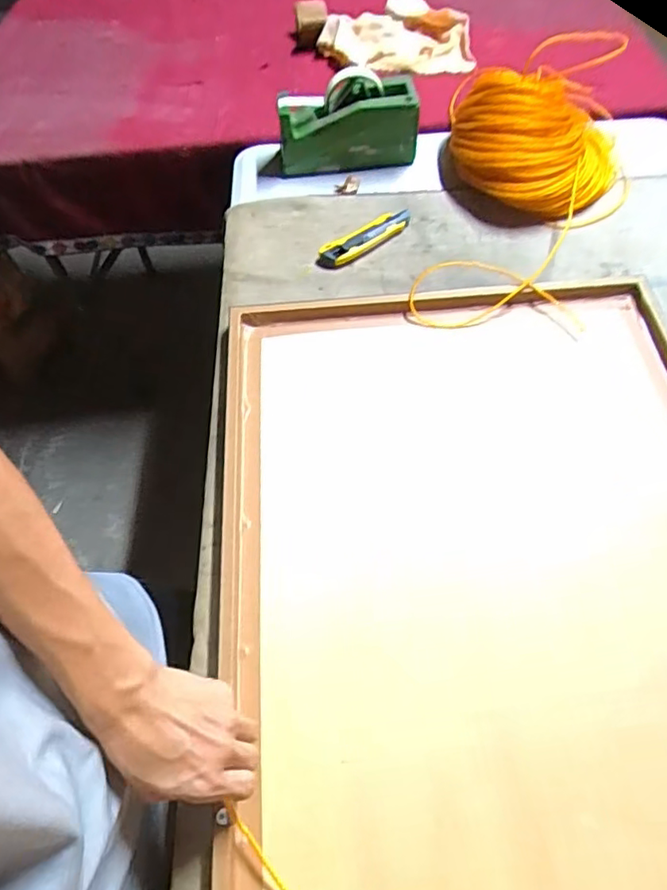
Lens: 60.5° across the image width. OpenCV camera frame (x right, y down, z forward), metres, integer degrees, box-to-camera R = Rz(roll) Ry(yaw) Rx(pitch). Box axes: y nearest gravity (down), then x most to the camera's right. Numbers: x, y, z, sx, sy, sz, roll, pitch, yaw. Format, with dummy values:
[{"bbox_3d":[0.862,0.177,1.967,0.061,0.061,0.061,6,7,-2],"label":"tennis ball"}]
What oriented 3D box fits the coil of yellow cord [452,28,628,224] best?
[{"bbox_3d":[0.275,-0.417,0.778,0.221,0.144,0.170,19,62,14],"label":"coil of yellow cord"}]

